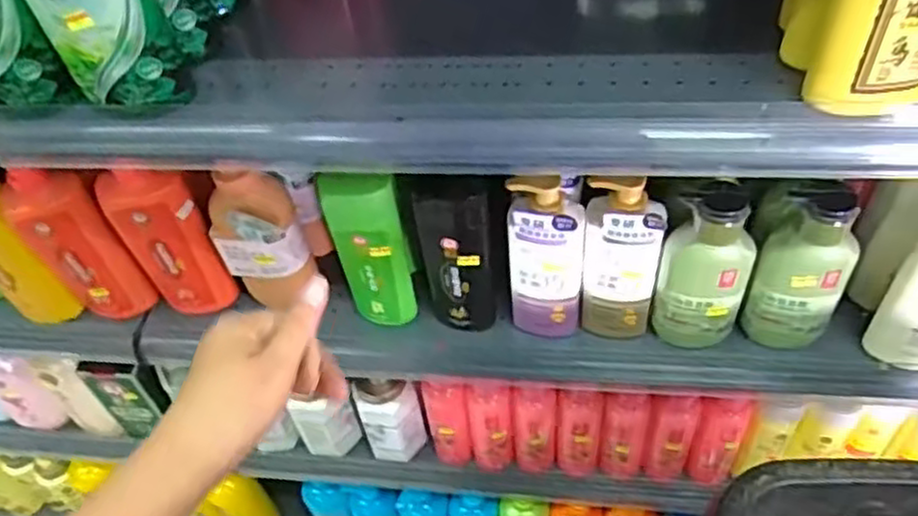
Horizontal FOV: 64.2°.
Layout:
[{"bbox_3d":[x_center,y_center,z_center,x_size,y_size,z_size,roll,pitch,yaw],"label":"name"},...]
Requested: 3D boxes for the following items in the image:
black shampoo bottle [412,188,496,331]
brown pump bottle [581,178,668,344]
[{"bbox_3d":[0.000,0.004,0.760,0.066,0.213,0.042,-8,55,-1],"label":"black shampoo bottle"},{"bbox_3d":[0.162,0.005,0.730,0.078,0.211,0.048,15,57,15],"label":"brown pump bottle"}]

